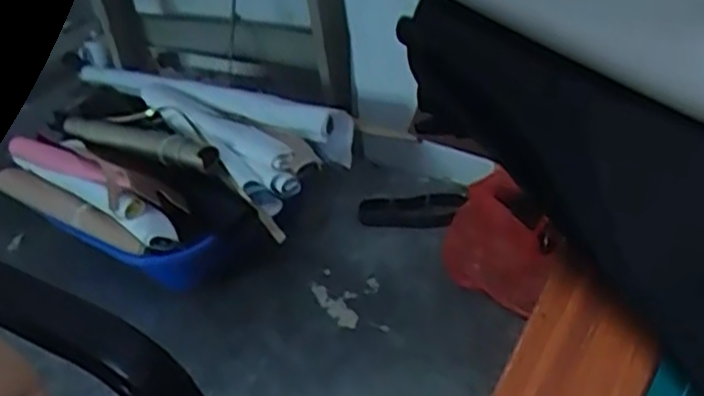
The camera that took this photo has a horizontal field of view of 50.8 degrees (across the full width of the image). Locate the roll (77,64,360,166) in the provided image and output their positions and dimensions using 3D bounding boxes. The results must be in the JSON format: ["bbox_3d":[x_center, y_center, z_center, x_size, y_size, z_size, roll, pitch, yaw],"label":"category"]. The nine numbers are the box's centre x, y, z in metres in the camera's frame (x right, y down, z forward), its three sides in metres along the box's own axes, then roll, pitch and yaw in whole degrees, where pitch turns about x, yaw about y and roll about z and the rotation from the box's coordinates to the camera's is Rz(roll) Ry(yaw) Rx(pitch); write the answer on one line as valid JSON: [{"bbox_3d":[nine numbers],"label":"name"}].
[{"bbox_3d":[-0.359,-0.222,1.717,0.816,0.075,0.111,16,41,31],"label":"roll"}]

